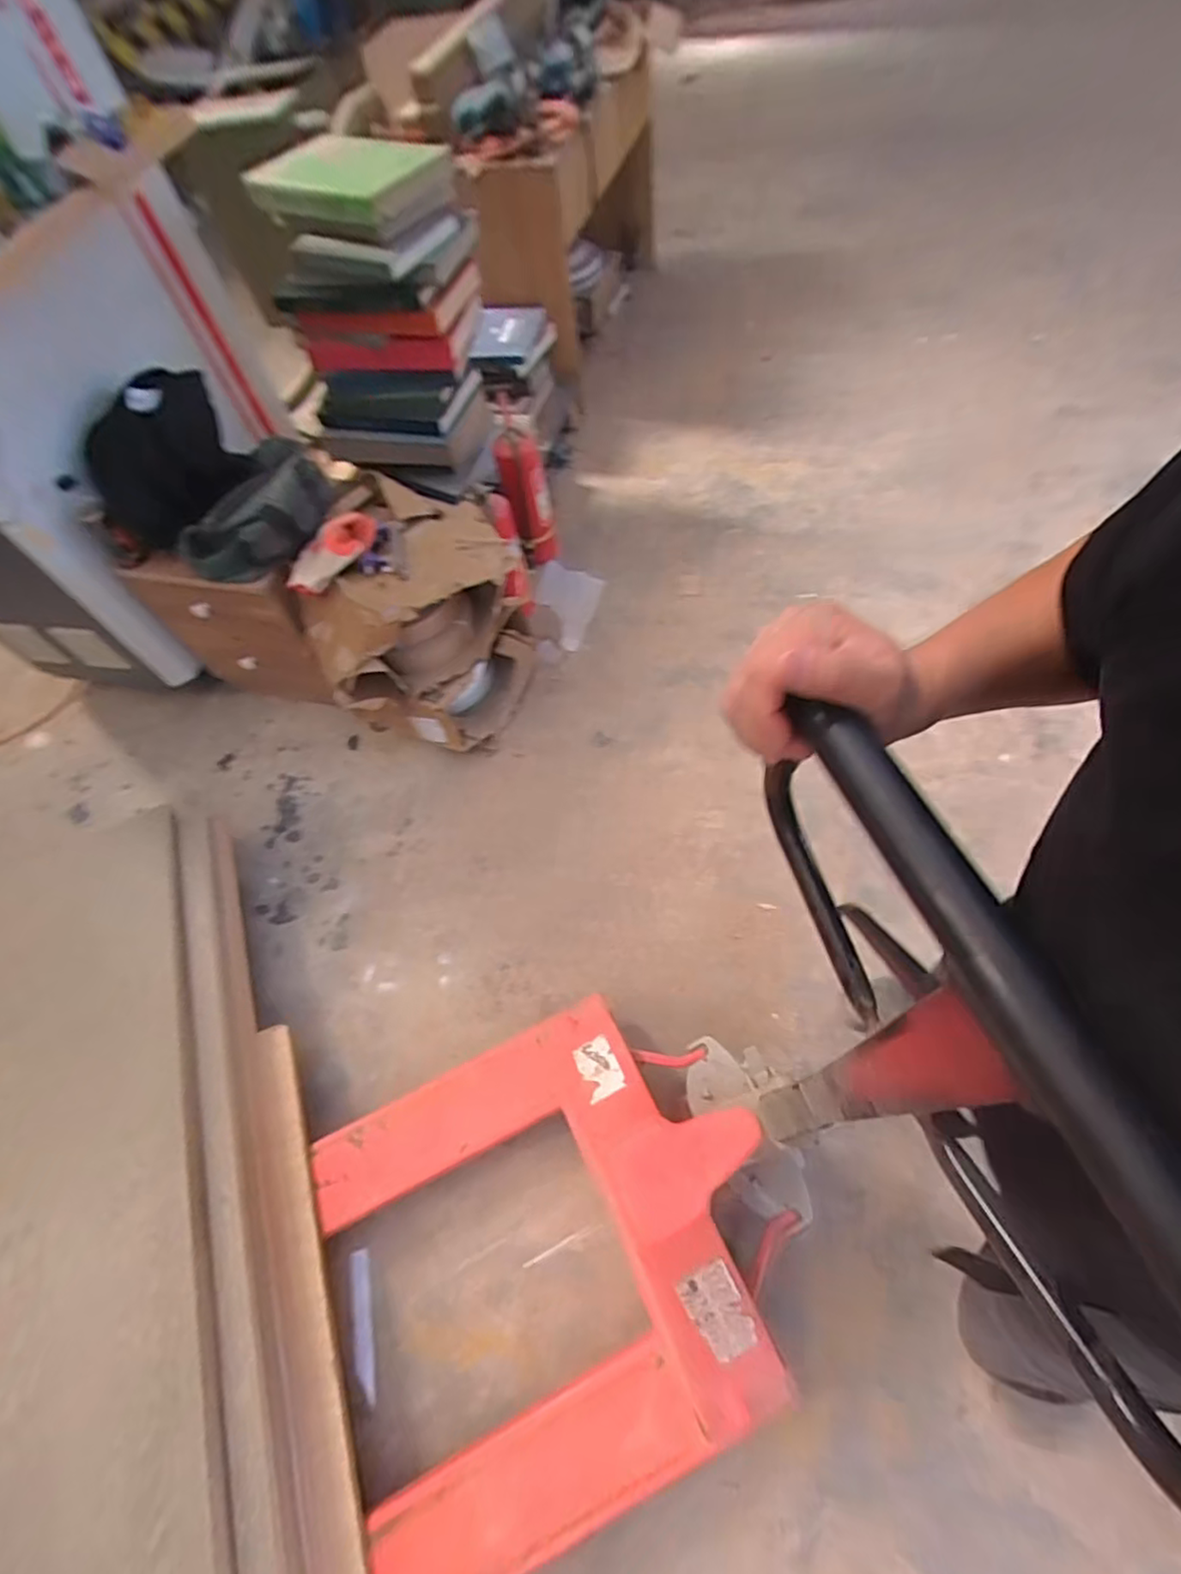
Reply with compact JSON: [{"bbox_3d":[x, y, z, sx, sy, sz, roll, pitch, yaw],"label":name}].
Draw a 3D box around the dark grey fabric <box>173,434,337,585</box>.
[{"bbox_3d":[-0.733,-0.608,1.409,0.354,0.166,0.193,-34,66,-12],"label":"dark grey fabric"}]

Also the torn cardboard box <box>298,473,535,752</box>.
[{"bbox_3d":[-0.424,-0.382,1.660,0.416,0.457,0.492,16,66,11],"label":"torn cardboard box"}]

